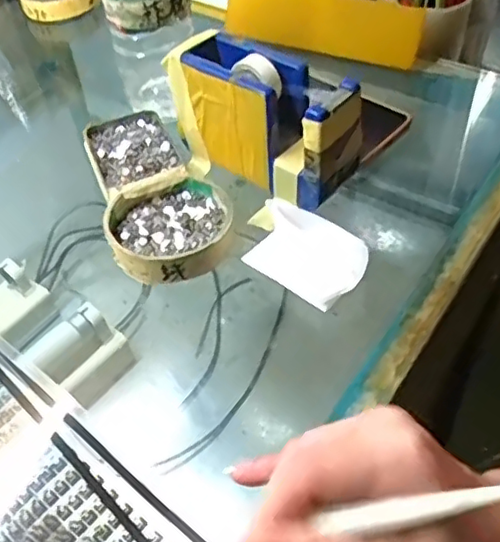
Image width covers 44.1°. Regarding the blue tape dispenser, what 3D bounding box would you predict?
[{"bbox_3d":[-0.002,-0.112,0.427,0.054,0.073,0.103,-35,54,-23],"label":"blue tape dispenser"}]

